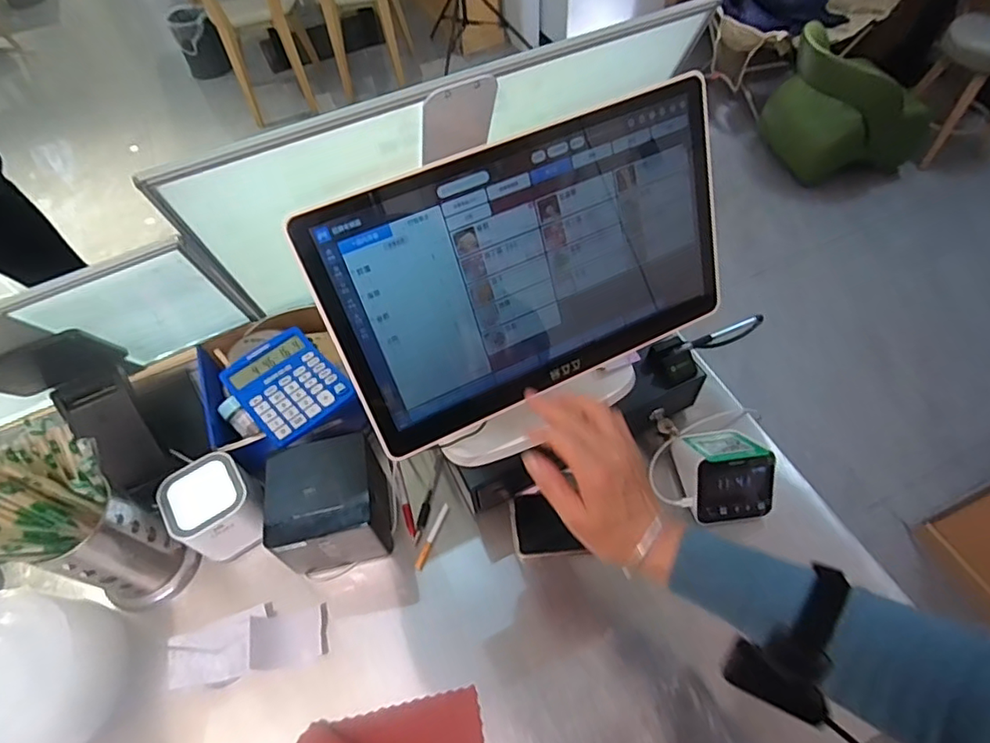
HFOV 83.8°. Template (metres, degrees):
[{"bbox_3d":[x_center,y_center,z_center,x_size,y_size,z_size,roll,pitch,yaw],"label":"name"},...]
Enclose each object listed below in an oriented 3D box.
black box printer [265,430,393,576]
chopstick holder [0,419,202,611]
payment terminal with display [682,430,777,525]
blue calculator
[{"bbox_3d":[-0.198,0.161,0.665,0.127,0.114,0.118,-9,57,-2],"label":"black box printer"},{"bbox_3d":[-0.441,0.168,0.600,0.124,0.266,0.108,-32,60,-16],"label":"chopstick holder"},{"bbox_3d":[0.282,0.118,0.673,0.094,0.074,0.110,-6,56,-1],"label":"payment terminal with display"},{"bbox_3d":[-0.271,0.015,0.719,0.117,0.018,0.149,-39,63,-20],"label":"blue calculator"}]

